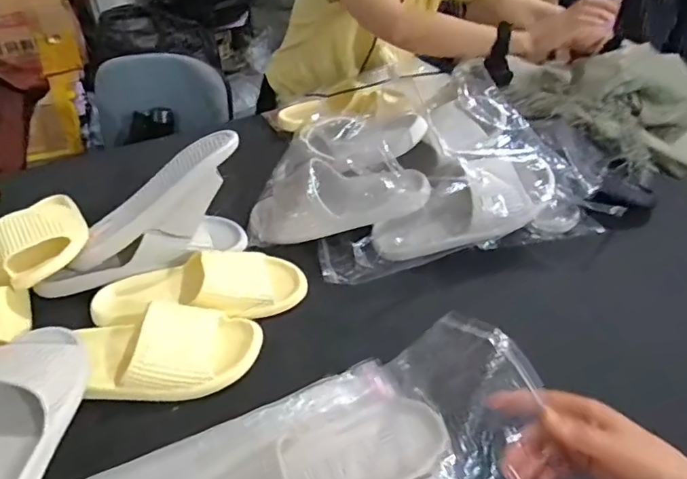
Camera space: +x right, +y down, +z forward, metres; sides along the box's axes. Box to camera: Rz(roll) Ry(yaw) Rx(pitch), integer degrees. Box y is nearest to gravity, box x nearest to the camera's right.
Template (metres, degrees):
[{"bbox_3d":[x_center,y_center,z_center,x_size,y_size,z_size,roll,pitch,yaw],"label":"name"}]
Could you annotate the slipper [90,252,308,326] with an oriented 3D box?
[{"bbox_3d":[-0.187,0.055,0.664,0.264,0.060,0.102,-2,40,0],"label":"slipper"}]

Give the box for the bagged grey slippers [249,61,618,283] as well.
[{"bbox_3d":[0.125,-0.097,0.760,0.516,0.150,0.244,-10,41,-9],"label":"bagged grey slippers"}]

